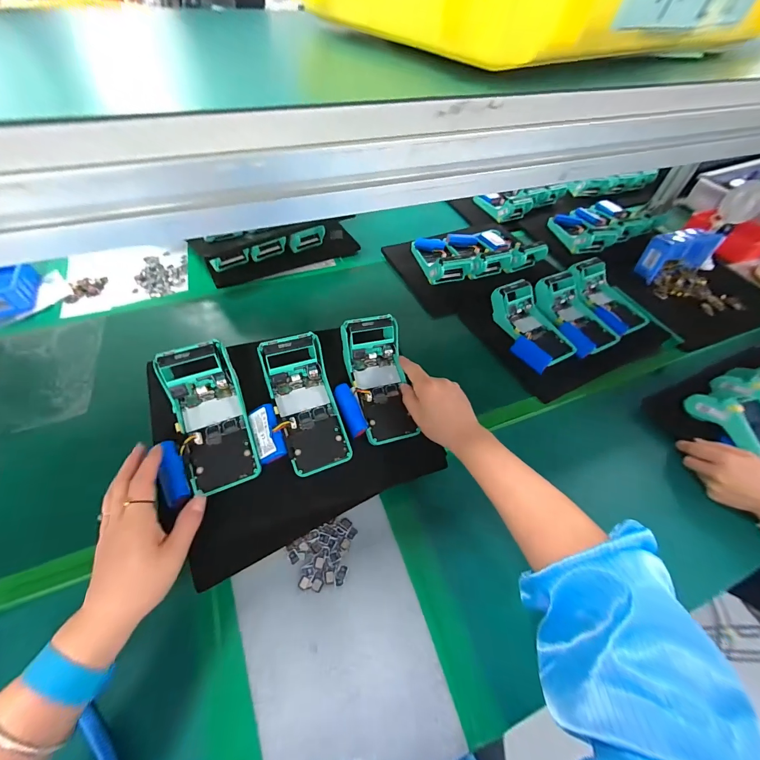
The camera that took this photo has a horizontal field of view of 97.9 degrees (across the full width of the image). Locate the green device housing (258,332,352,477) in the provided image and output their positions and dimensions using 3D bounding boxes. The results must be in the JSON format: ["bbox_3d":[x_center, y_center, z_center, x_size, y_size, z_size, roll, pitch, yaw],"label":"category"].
[{"bbox_3d":[-0.092,0.027,0.409,0.074,0.085,0.149,-16,56,-14],"label":"green device housing"}]

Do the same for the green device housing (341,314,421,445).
[{"bbox_3d":[-0.002,0.000,0.464,0.079,0.055,0.169,-10,83,-10],"label":"green device housing"}]

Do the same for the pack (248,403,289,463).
[{"bbox_3d":[-0.135,0.064,0.399,0.033,0.015,0.069,-18,73,-15],"label":"pack"}]

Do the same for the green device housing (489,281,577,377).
[{"bbox_3d":[0.278,-0.101,0.604,0.110,0.058,0.177,-16,56,-14],"label":"green device housing"}]

